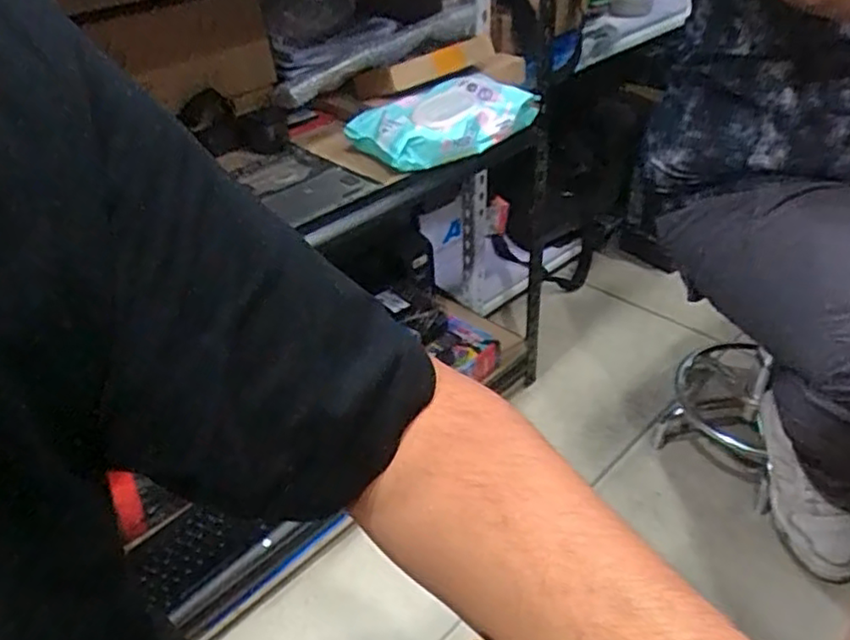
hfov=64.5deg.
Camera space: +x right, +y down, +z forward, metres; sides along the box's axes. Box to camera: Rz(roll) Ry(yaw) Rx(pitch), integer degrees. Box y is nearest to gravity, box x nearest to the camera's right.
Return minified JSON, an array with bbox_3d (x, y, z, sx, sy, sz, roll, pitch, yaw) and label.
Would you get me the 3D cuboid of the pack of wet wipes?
[{"bbox_3d":[0.030,-0.291,0.988,0.161,0.065,0.242,29,48,36],"label":"pack of wet wipes"}]

